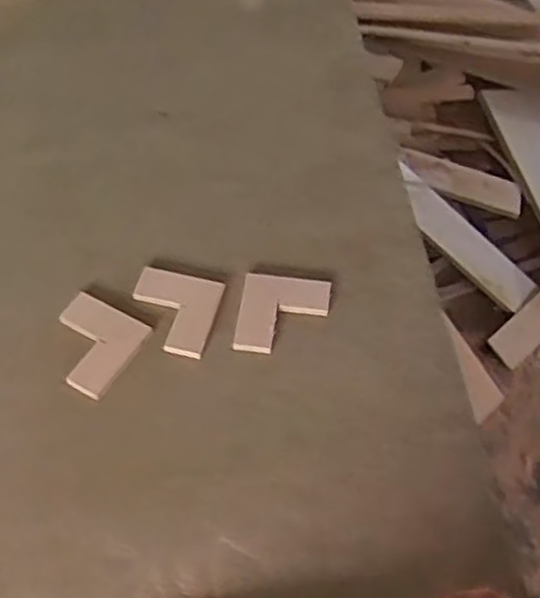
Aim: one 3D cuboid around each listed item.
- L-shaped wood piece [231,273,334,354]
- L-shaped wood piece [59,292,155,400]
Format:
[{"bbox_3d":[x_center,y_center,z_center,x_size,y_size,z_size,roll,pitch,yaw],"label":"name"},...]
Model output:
[{"bbox_3d":[0.014,0.014,0.788,0.091,0.008,0.095,6,54,5],"label":"L-shaped wood piece"},{"bbox_3d":[-0.181,0.044,0.762,0.090,0.010,0.094,23,57,17],"label":"L-shaped wood piece"}]

